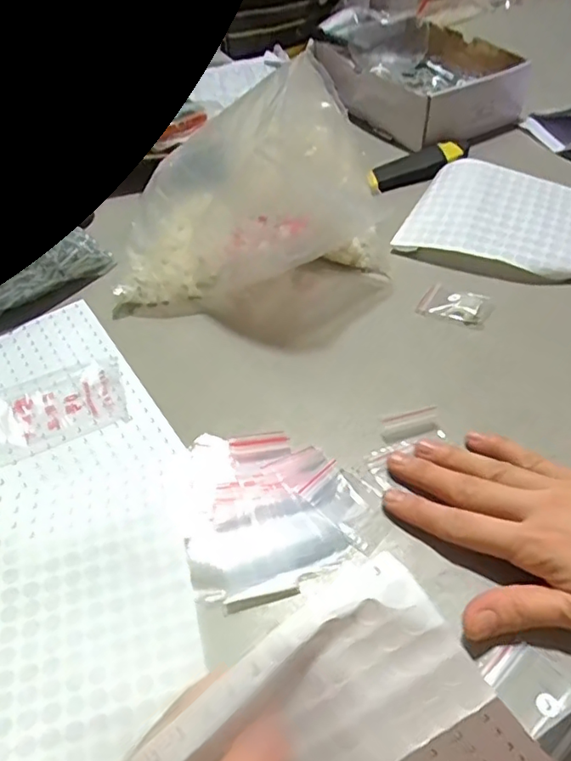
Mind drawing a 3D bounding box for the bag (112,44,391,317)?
[{"bbox_3d":[-0.037,-0.162,0.491,0.243,0.146,0.110,-9,48,-4],"label":"bag"}]

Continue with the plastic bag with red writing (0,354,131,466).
[{"bbox_3d":[-0.181,0.019,0.428,0.113,0.008,0.074,-22,50,-15],"label":"plastic bag with red writing"}]

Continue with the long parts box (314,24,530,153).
[{"bbox_3d":[0.168,-0.381,0.720,0.168,0.063,0.244,-30,53,-21],"label":"long parts box"}]

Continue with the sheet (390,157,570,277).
[{"bbox_3d":[0.215,-0.147,0.520,0.192,0.043,0.122,21,53,21],"label":"sheet"}]

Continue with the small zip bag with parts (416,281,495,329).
[{"bbox_3d":[0.144,-0.064,0.475,0.056,0.010,0.039,27,55,25],"label":"small zip bag with parts"}]

